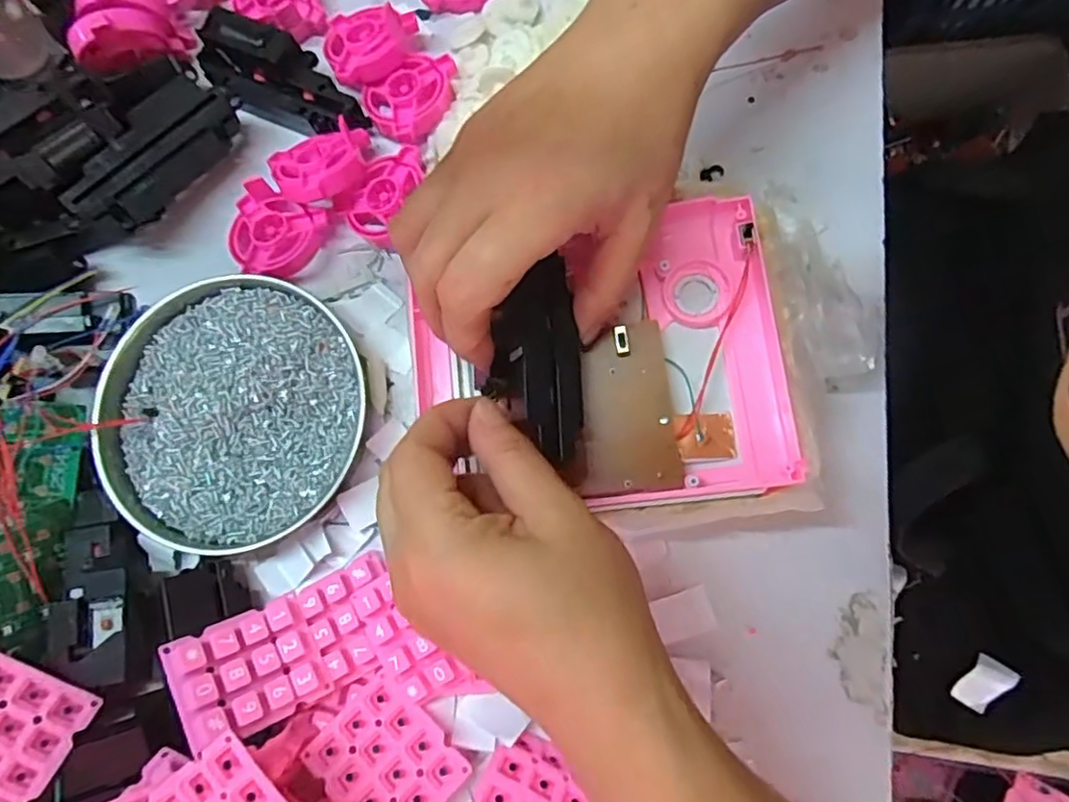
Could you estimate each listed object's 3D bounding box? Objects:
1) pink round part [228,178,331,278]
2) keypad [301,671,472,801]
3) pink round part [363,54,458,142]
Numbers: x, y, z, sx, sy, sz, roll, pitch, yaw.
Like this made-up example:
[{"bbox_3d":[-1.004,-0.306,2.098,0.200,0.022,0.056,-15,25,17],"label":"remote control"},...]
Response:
[{"bbox_3d":[-0.141,-0.089,0.345,0.054,0.016,0.045,25,82,8],"label":"pink round part"},{"bbox_3d":[-0.065,0.158,0.281,0.060,0.007,0.050,39,68,19],"label":"keypad"},{"bbox_3d":[-0.066,-0.168,0.354,0.053,0.016,0.041,-37,79,-3],"label":"pink round part"}]

